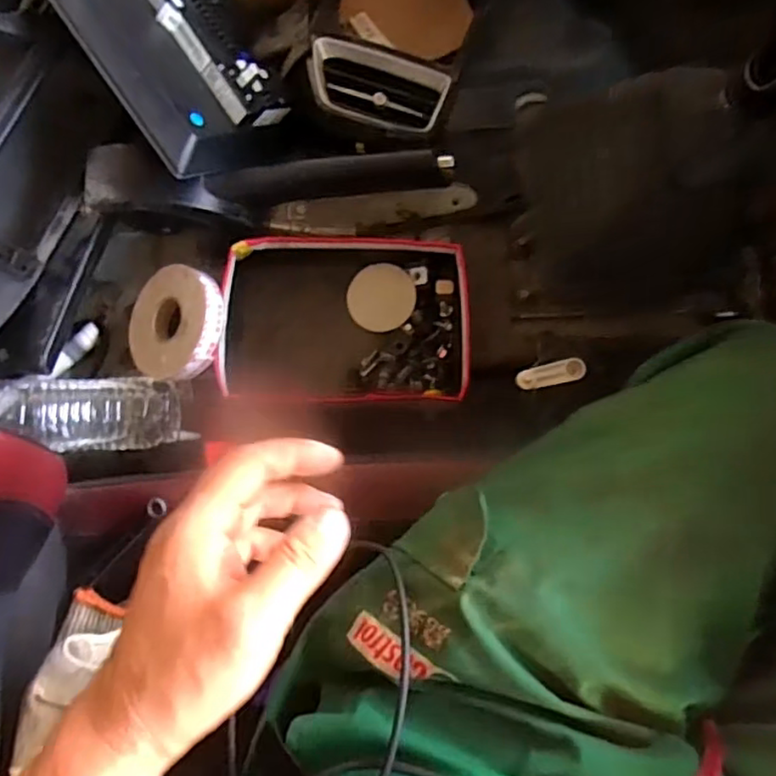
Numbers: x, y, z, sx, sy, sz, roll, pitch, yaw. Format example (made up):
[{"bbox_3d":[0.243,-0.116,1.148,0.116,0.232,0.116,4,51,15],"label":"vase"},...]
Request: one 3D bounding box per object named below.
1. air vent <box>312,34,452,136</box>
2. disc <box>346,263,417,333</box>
[{"bbox_3d":[-0.013,-0.268,0.565,0.125,0.035,0.076,18,86,9],"label":"air vent"},{"bbox_3d":[-0.006,-0.083,0.585,0.062,0.004,0.062,3,84,7],"label":"disc"}]

